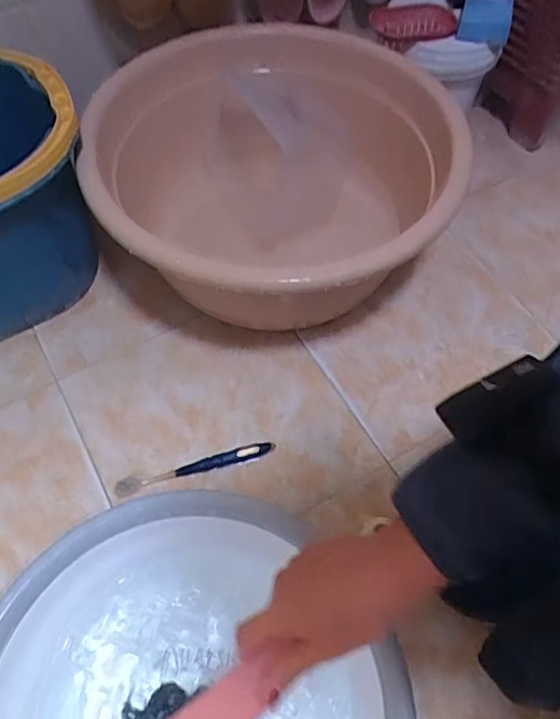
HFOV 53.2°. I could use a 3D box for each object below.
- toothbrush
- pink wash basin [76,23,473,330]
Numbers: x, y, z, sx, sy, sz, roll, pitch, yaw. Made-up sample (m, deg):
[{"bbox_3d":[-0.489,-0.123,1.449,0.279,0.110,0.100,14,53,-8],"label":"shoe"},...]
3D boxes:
[{"bbox_3d":[-0.095,0.124,0.643,0.182,0.016,0.022,-14,61,-9],"label":"toothbrush"},{"bbox_3d":[-0.020,-0.228,0.718,0.416,0.215,0.463,-22,62,-13],"label":"pink wash basin"}]

